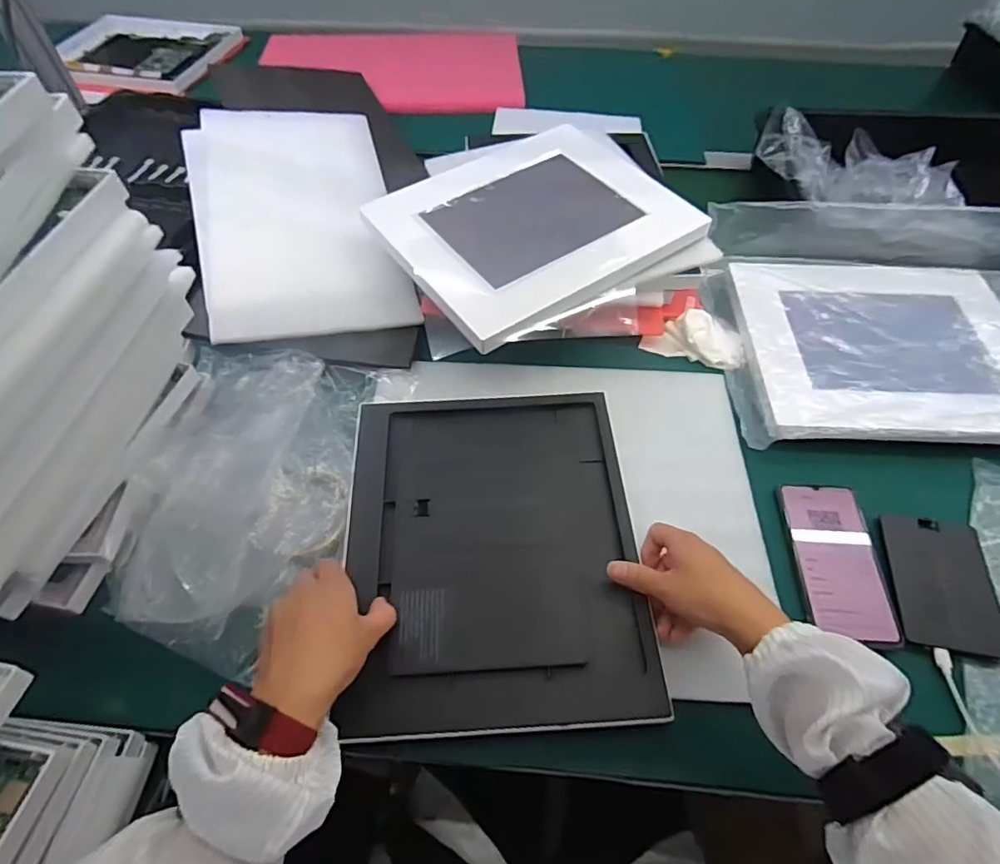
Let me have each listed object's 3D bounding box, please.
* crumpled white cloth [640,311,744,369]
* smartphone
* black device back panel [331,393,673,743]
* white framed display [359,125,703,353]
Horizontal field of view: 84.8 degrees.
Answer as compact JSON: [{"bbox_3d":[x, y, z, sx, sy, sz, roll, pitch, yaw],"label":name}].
[{"bbox_3d":[0.227,-0.110,0.633,0.107,0.028,0.063,22,58,14],"label":"crumpled white cloth"},{"bbox_3d":[0.303,0.112,0.488,0.072,0.005,0.144,2,55,1],"label":"smartphone"},{"bbox_3d":[-0.006,0.094,0.479,0.240,0.028,0.295,-3,55,-2],"label":"black device back panel"},{"bbox_3d":[0.034,-0.234,0.601,0.298,0.027,0.266,-30,61,-20],"label":"white framed display"}]

